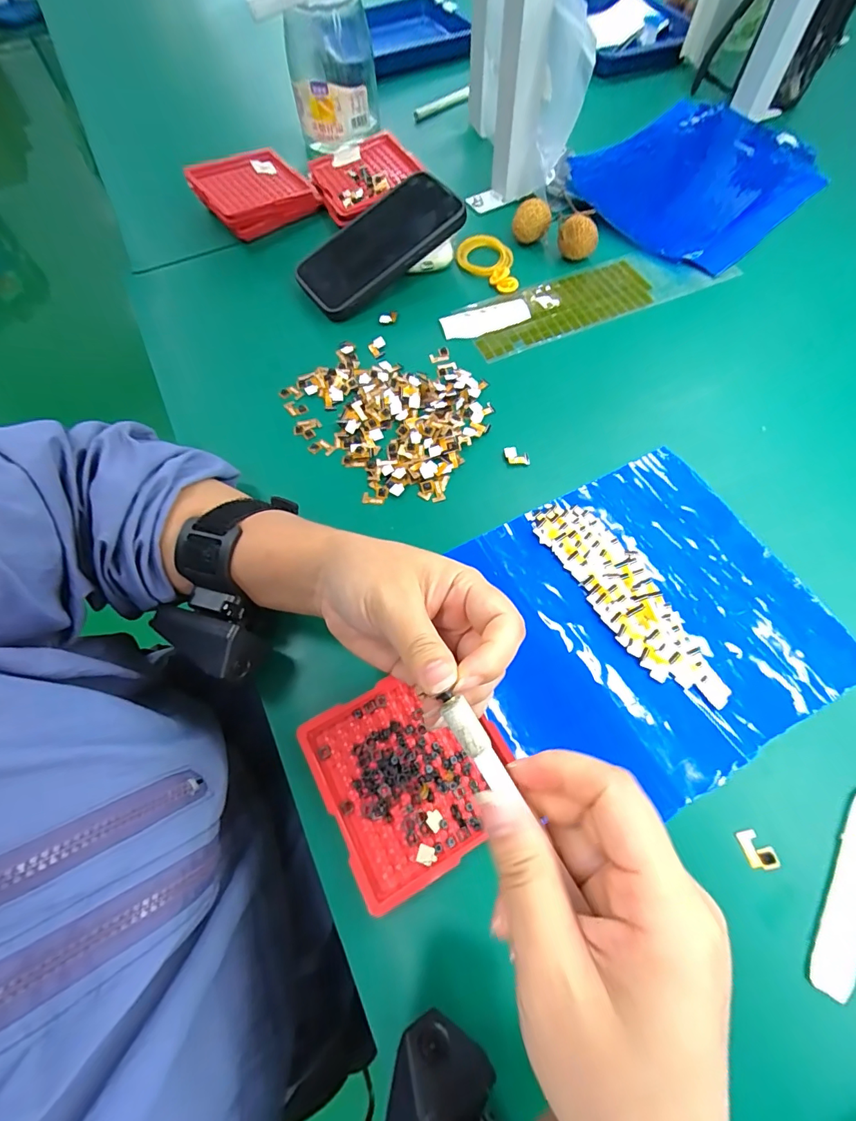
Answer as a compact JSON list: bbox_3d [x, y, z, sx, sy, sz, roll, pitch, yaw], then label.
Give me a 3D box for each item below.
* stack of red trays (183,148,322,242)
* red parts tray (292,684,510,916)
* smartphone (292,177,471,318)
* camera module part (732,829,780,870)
[{"bbox_3d":[-0.176,-0.378,0.459,0.106,0.031,0.102,-32,68,-13],"label":"stack of red trays"},{"bbox_3d":[-0.008,0.116,0.251,0.099,0.013,0.098,-28,67,-11],"label":"red parts tray"},{"bbox_3d":[-0.047,-0.292,0.417,0.157,0.019,0.083,-39,67,-1],"label":"smartphone"},{"bbox_3d":[0.172,0.150,0.233,0.015,0.004,0.018,-16,65,-6],"label":"camera module part"}]

